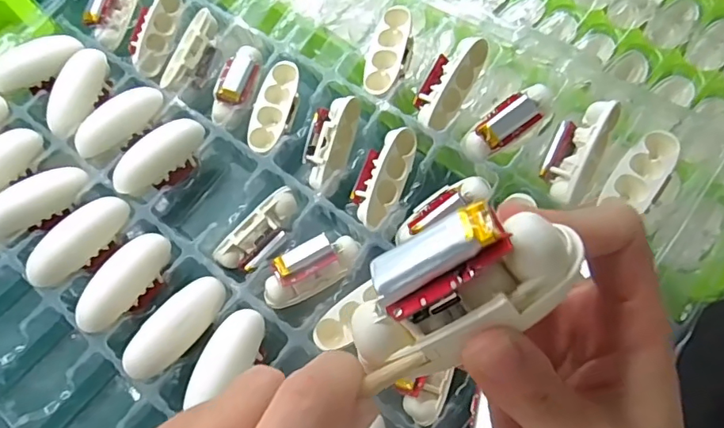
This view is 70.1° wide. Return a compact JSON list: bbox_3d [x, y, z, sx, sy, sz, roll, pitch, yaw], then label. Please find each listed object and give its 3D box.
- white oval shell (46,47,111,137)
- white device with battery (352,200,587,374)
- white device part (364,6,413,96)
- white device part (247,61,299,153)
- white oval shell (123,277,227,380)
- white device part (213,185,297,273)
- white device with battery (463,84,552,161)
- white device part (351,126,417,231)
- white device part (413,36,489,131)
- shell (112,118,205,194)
[{"bbox_3d":[-0.202,-0.086,0.364,0.019,0.022,0.064,19,81,13],"label":"white oval shell"},{"bbox_3d":[0.023,0.017,0.135,0.057,0.024,0.033,-34,107,6],"label":"white device with battery"},{"bbox_3d":[0.018,-0.105,0.337,0.025,0.013,0.063,13,76,10],"label":"white device part"},{"bbox_3d":[-0.057,-0.071,0.346,0.026,0.012,0.063,13,78,10],"label":"white device part"},{"bbox_3d":[-0.105,0.060,0.287,0.026,0.012,0.064,35,70,19],"label":"white oval shell"},{"bbox_3d":[-0.062,0.012,0.318,0.061,0.014,0.026,-47,68,2],"label":"white device part"},{"bbox_3d":[0.086,-0.055,0.304,0.061,0.015,0.021,-38,66,-1],"label":"white device with battery"},{"bbox_3d":[0.012,-0.023,0.317,0.029,0.016,0.064,22,80,14],"label":"white device part"},{"bbox_3d":[0.056,-0.082,0.325,0.061,0.021,0.020,-57,33,3],"label":"white device part"},{"bbox_3d":[-0.132,-0.040,0.335,0.064,0.019,0.020,-41,67,-16],"label":"shell"}]

